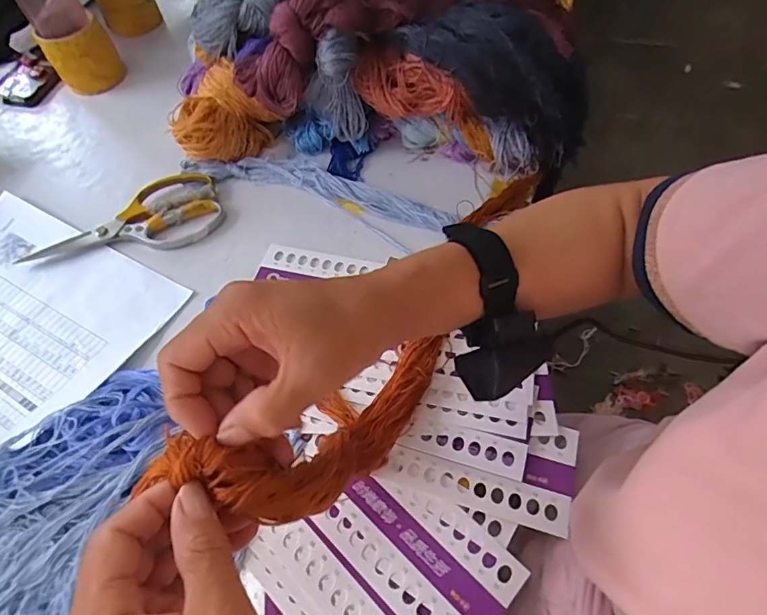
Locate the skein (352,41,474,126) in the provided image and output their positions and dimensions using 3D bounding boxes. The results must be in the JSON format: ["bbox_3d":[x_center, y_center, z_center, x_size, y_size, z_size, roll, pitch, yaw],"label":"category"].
[{"bbox_3d":[0.029,-0.234,0.522,0.125,0.054,0.040,22,63,16],"label":"skein"}]

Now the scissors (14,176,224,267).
[{"bbox_3d":[-0.293,-0.093,0.546,0.218,0.018,0.094,-16,59,-5],"label":"scissors"}]

